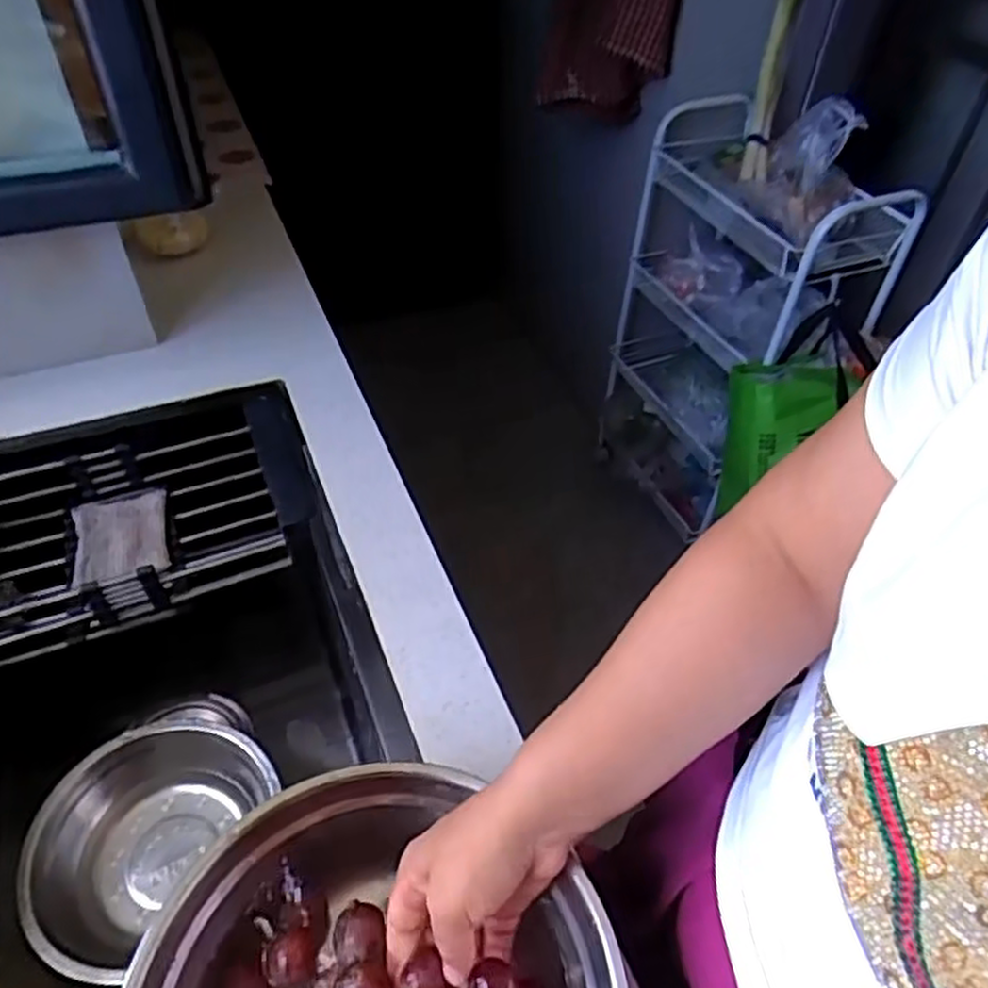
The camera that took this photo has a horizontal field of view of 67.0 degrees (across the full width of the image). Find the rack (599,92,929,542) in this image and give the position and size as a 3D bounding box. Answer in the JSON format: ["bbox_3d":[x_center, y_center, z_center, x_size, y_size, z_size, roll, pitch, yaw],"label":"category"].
[{"bbox_3d":[0.435,-0.286,1.414,0.289,0.709,0.410,-11,47,-14],"label":"rack"}]

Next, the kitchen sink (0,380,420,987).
[{"bbox_3d":[-0.338,0.203,0.684,0.447,0.233,0.597,-15,49,-18],"label":"kitchen sink"}]

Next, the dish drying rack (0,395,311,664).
[{"bbox_3d":[-0.379,0.027,0.753,0.371,0.090,0.215,-15,49,-17],"label":"dish drying rack"}]

